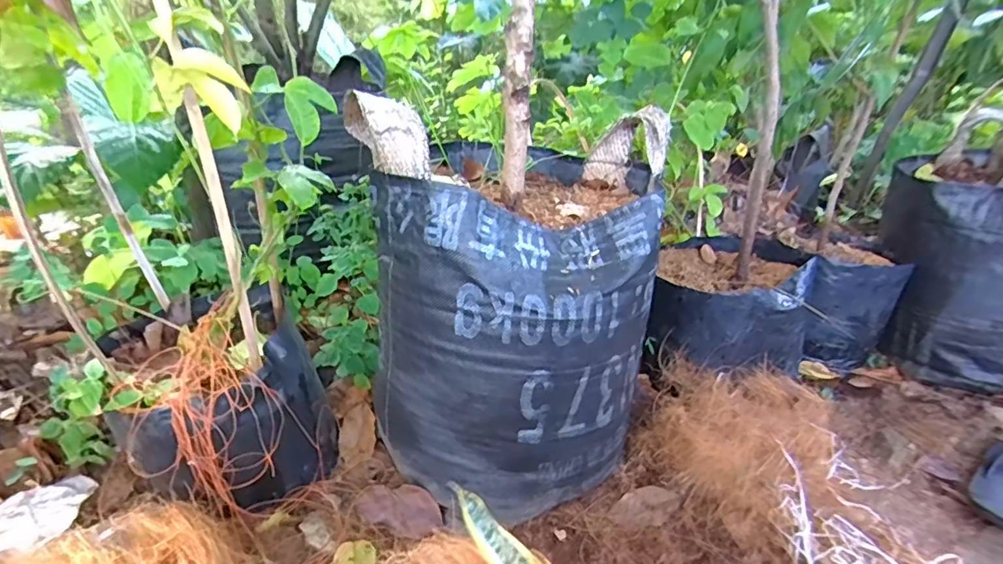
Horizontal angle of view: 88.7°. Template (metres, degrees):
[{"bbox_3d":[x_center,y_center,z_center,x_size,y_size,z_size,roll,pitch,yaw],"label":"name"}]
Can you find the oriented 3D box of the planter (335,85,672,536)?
[{"bbox_3d":[0.035,0.000,0.708,0.353,0.409,0.438,18,35,21],"label":"planter"}]

